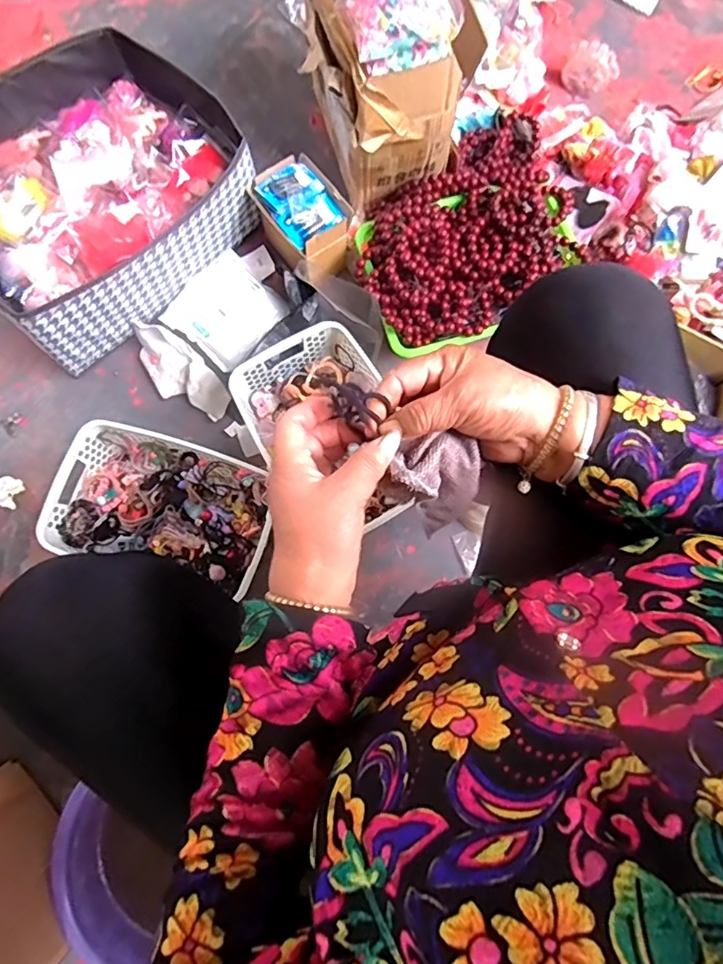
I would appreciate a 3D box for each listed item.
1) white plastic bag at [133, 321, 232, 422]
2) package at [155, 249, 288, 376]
[{"bbox_3d":[-0.287,-0.173,0.833,0.080,0.036,0.182,-41,80,-9],"label":"white plastic bag"},{"bbox_3d":[-0.213,-0.276,0.860,0.158,0.023,0.158,39,80,8],"label":"package"}]

